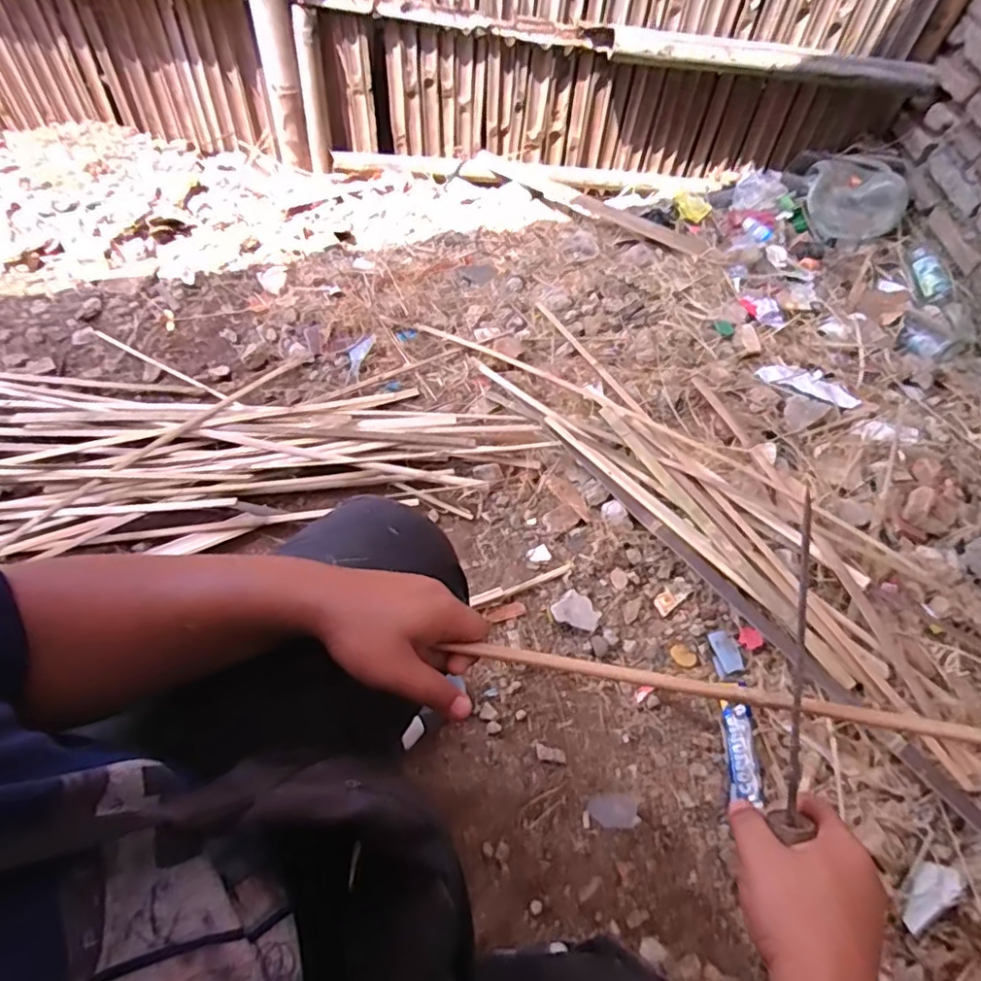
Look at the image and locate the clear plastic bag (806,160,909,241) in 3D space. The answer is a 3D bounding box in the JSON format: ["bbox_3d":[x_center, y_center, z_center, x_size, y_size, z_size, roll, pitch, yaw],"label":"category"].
[{"bbox_3d":[0.881,-0.701,1.459,0.221,0.086,0.197,12,58,6],"label":"clear plastic bag"}]

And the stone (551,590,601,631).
[{"bbox_3d":[0.133,0.182,0.921,0.071,0.016,0.051,19,59,10],"label":"stone"}]

